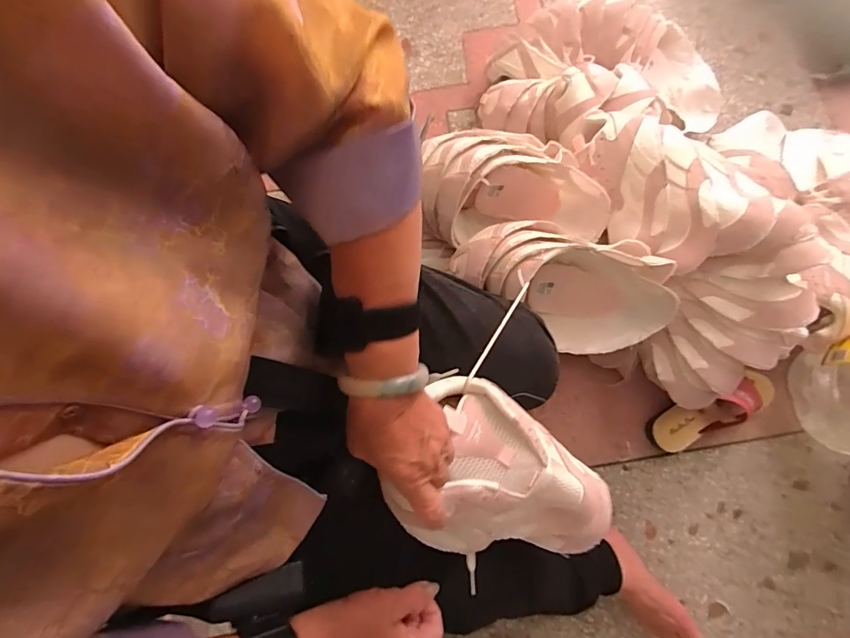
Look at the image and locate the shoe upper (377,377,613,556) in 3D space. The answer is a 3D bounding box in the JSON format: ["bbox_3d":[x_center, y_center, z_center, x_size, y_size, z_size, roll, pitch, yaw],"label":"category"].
[{"bbox_3d":[0.086,0.170,0.445,0.246,0.090,0.142,34,60,-23],"label":"shoe upper"}]

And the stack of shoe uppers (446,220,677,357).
[{"bbox_3d":[0.204,-0.049,0.611,0.289,0.130,0.151,24,81,-8],"label":"stack of shoe uppers"}]

